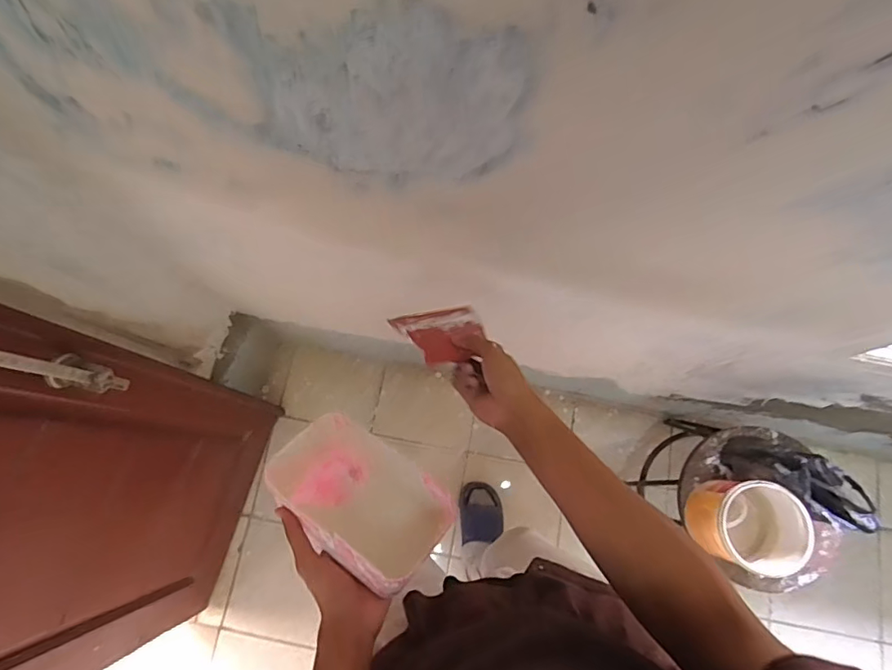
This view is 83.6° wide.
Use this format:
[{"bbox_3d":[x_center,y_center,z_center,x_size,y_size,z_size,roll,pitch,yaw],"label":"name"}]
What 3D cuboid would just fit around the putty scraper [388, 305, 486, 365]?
[{"bbox_3d":[0.006,-0.005,0.652,0.122,0.010,0.108,-14,38,-33],"label":"putty scraper"}]

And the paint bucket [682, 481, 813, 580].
[{"bbox_3d":[0.573,0.361,0.952,0.151,0.156,0.149,0,76,0],"label":"paint bucket"}]

